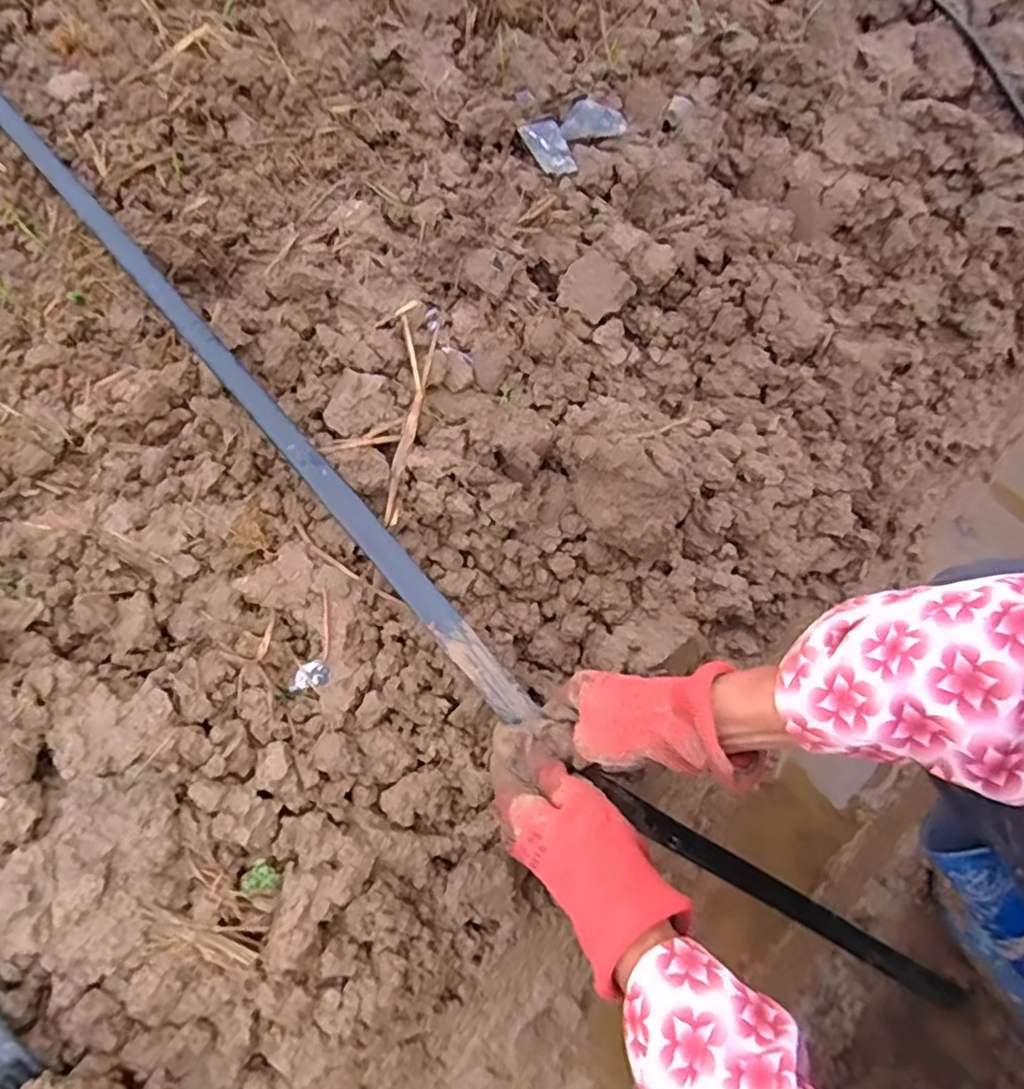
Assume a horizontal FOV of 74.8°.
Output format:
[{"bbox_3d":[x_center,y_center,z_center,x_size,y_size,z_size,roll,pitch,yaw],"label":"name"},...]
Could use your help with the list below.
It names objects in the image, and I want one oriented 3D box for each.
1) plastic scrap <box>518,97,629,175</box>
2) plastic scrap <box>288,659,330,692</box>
[{"bbox_3d":[0.073,-0.444,0.725,0.115,0.012,0.104,-24,61,-10],"label":"plastic scrap"},{"bbox_3d":[-0.159,0.102,0.524,0.032,0.004,0.020,-10,70,-4],"label":"plastic scrap"}]

